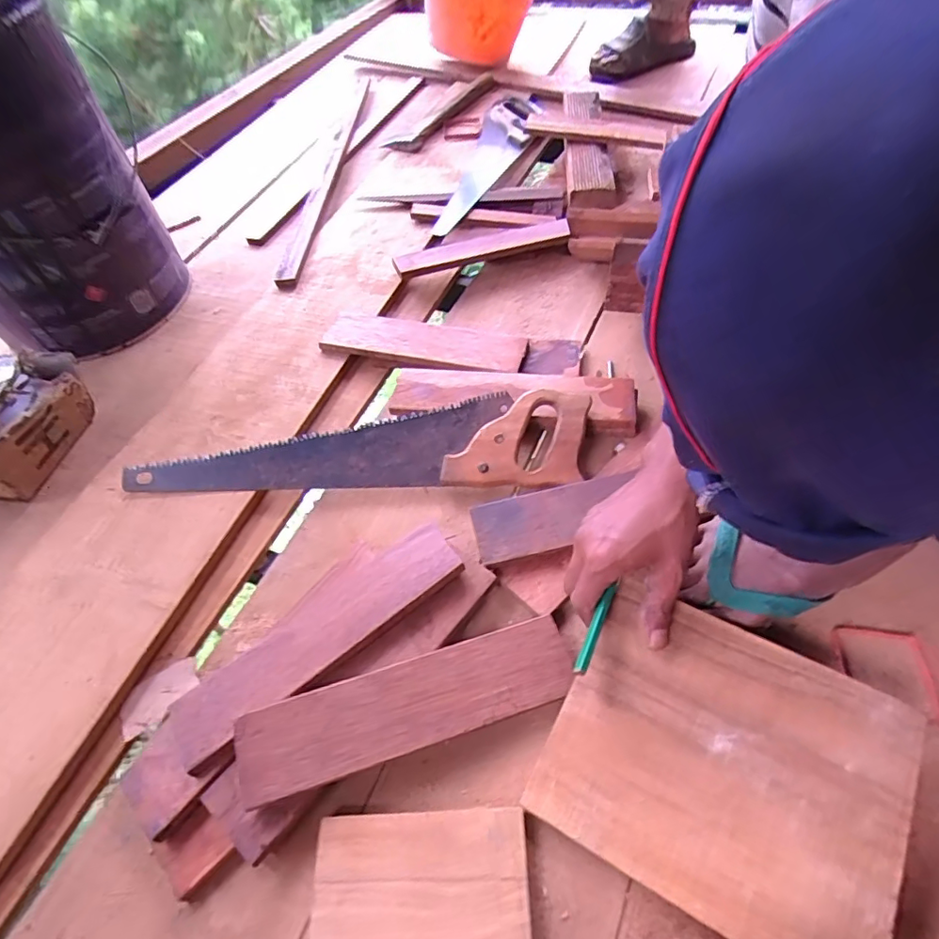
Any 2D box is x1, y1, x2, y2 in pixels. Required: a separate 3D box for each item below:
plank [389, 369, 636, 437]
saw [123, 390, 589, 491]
[{"bbox_3d":[0.047,-0.082,0.615,0.271,0.028,0.071,6,55,9],"label":"plank"},{"bbox_3d":[-0.121,-0.027,0.577,0.484,0.044,0.092,-2,54,4],"label":"saw"}]

